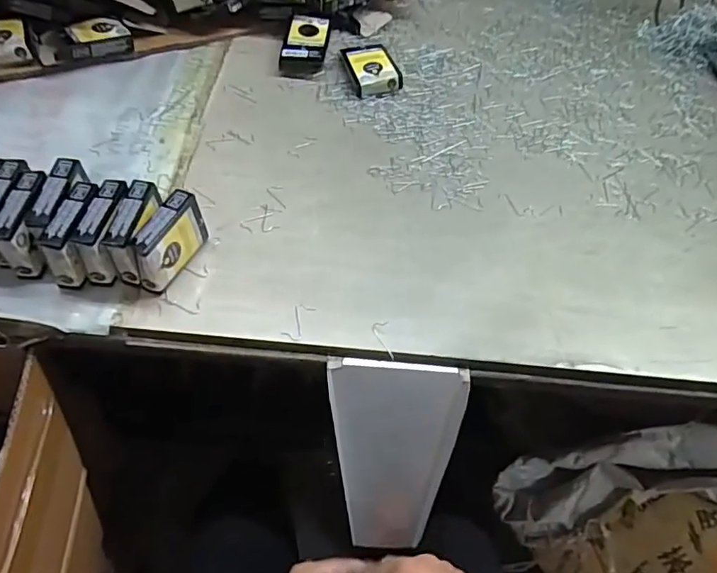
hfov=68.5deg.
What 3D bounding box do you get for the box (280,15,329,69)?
[{"bbox_3d":[-0.065,-0.300,0.654,0.051,0.023,0.087,6,55,0],"label":"box"}]

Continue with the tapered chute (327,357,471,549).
[{"bbox_3d":[0.026,0.140,0.449,0.111,0.159,0.028,8,11,1],"label":"tapered chute"}]

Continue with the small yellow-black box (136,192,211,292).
[{"bbox_3d":[-0.157,-0.036,0.443,0.020,0.057,0.073,22,56,11],"label":"small yellow-black box"}]

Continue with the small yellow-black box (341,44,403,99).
[{"bbox_3d":[0.014,-0.256,0.628,0.057,0.024,0.074,-12,57,-12],"label":"small yellow-black box"}]

